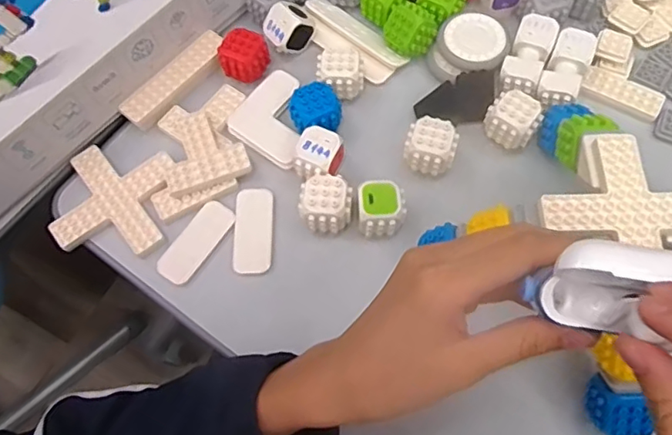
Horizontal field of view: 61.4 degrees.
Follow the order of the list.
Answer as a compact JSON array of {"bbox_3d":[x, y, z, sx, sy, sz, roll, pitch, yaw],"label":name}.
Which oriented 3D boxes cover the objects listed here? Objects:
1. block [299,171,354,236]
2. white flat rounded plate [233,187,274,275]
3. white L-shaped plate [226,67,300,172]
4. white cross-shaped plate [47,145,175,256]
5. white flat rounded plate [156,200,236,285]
[{"bbox_3d":[-0.007,-0.009,0.410,0.036,0.033,0.038,4,66,4],"label":"block"},{"bbox_3d":[-0.060,0.009,0.414,0.028,0.004,0.063,-1,65,1],"label":"white flat rounded plate"},{"bbox_3d":[-0.046,-0.082,0.453,0.063,0.009,0.073,28,69,13],"label":"white L-shaped plate"},{"bbox_3d":[-0.166,-0.014,0.427,0.078,0.007,0.078,4,66,4],"label":"white cross-shaped plate"},{"bbox_3d":[-0.102,0.018,0.416,0.028,0.004,0.066,31,70,15],"label":"white flat rounded plate"}]

